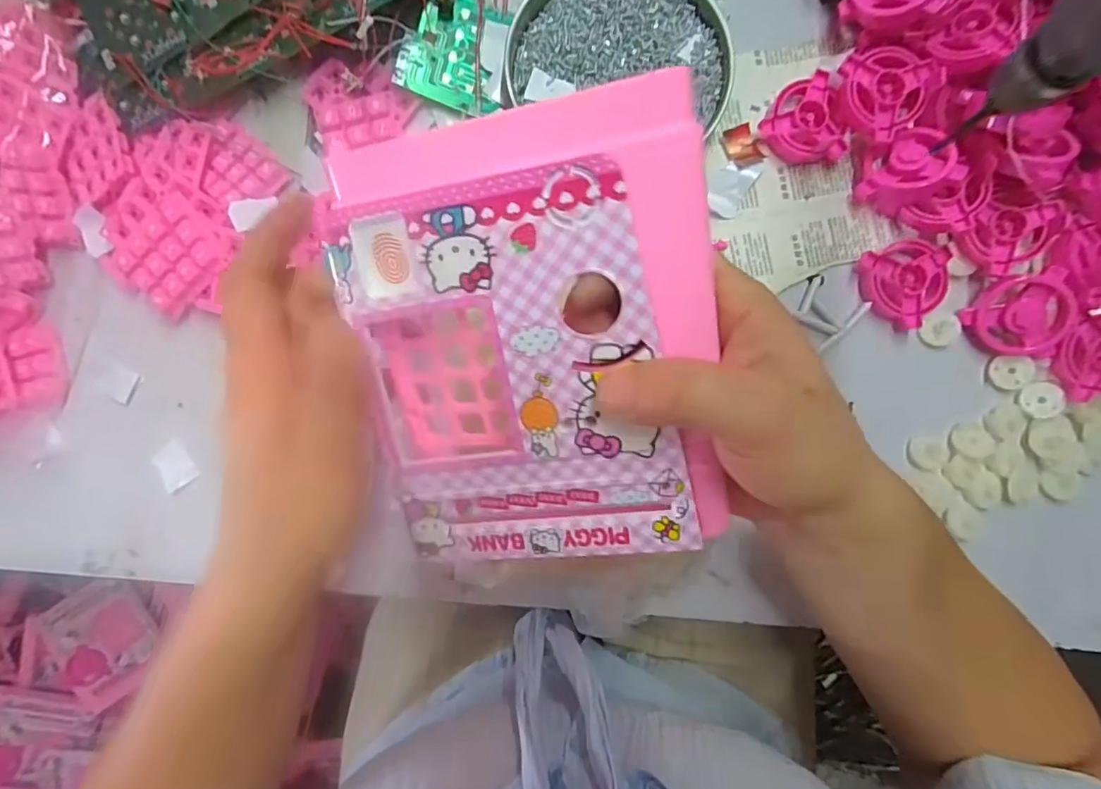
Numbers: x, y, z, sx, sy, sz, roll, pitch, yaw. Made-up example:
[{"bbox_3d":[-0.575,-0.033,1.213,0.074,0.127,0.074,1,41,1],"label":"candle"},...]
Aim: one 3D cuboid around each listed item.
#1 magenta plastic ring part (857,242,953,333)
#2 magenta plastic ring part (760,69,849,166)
[{"bbox_3d":[0.222,-0.067,0.337,0.049,0.017,0.052,0,89,0],"label":"magenta plastic ring part"},{"bbox_3d":[0.158,-0.170,0.345,0.046,0.017,0.052,-19,89,-1],"label":"magenta plastic ring part"}]

